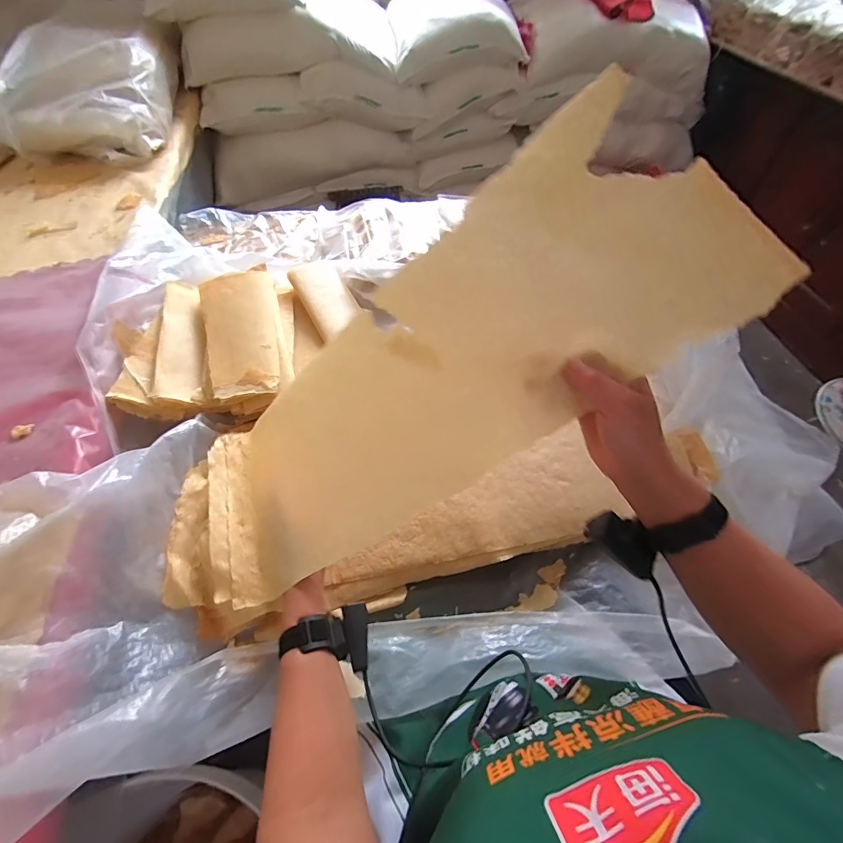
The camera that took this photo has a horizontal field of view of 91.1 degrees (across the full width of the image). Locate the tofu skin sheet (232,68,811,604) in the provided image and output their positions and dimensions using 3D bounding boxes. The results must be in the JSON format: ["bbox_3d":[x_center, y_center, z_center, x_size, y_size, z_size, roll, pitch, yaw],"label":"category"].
[{"bbox_3d":[-0.001,-0.053,0.457,0.613,0.045,0.249,-35,71,21],"label":"tofu skin sheet"}]

